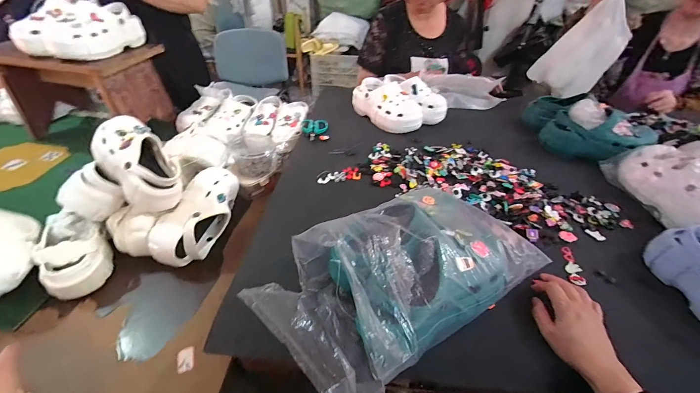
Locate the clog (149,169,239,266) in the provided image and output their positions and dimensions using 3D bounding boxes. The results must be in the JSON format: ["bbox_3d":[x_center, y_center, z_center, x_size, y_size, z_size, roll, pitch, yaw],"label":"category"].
[{"bbox_3d":[-0.334,0.043,0.671,0.100,0.102,0.245,12,42,11],"label":"clog"}]

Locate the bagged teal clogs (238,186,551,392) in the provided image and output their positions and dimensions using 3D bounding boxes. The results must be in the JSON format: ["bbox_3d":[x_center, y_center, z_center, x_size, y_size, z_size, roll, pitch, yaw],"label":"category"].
[{"bbox_3d":[0.074,0.100,0.438,0.380,0.161,0.238,-26,49,-28],"label":"bagged teal clogs"}]

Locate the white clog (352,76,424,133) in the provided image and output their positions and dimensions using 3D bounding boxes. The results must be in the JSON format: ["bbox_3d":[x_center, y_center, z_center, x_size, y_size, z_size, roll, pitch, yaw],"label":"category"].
[{"bbox_3d":[0.122,-0.292,0.931,0.122,0.101,0.238,-26,49,-28],"label":"white clog"}]

